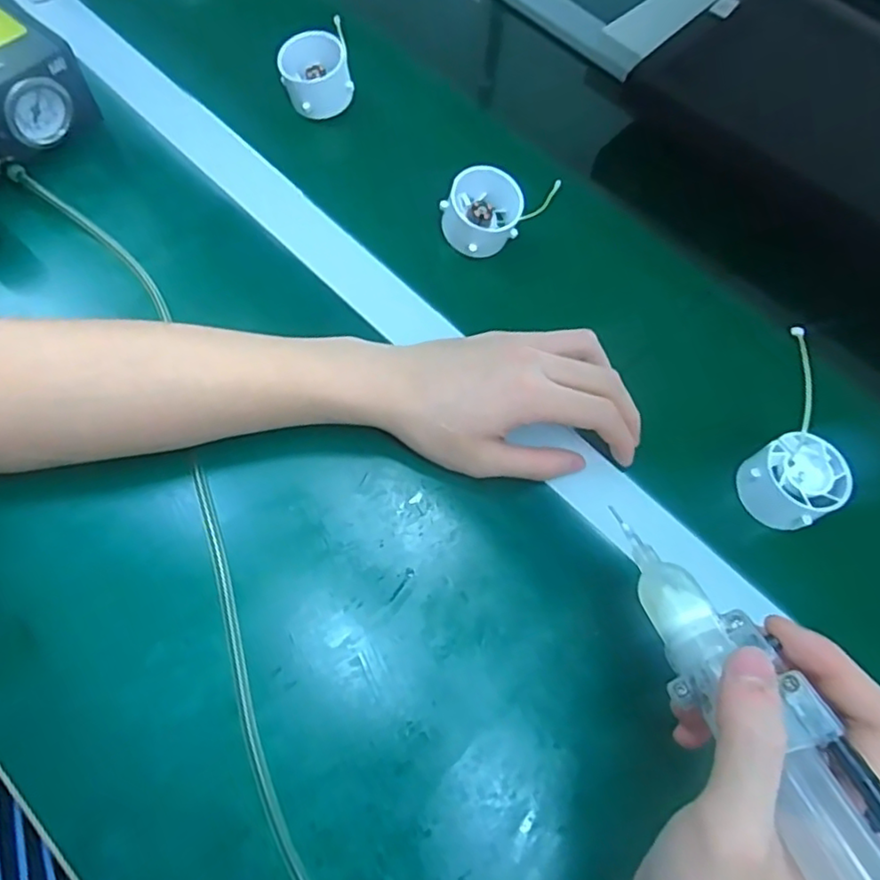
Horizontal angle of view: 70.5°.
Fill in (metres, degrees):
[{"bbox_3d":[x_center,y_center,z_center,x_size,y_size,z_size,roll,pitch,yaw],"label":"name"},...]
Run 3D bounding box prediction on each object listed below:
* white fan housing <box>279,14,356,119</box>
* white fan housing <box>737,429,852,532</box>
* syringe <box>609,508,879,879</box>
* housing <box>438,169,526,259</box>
[{"bbox_3d":[-0.098,-0.285,0.486,0.056,0.039,0.052,-11,67,-10],"label":"white fan housing"},{"bbox_3d":[0.212,0.025,0.376,0.052,0.028,0.049,-29,71,-18],"label":"white fan housing"},{"bbox_3d":[0.115,0.100,0.227,0.041,0.030,0.172,-15,45,-8],"label":"syringe"},{"bbox_3d":[0.029,-0.163,0.444,0.058,0.031,0.053,2,65,-5],"label":"housing"}]

